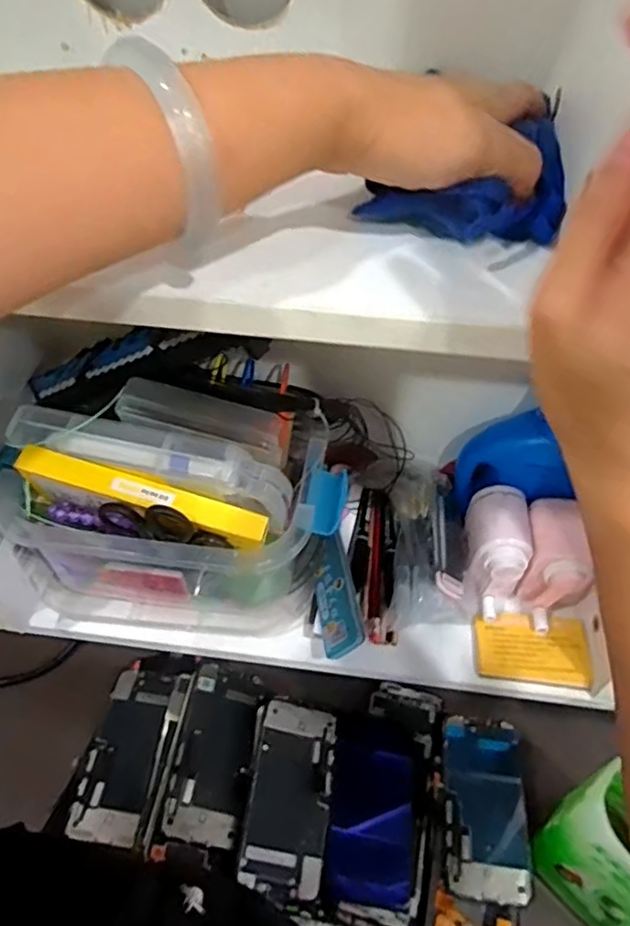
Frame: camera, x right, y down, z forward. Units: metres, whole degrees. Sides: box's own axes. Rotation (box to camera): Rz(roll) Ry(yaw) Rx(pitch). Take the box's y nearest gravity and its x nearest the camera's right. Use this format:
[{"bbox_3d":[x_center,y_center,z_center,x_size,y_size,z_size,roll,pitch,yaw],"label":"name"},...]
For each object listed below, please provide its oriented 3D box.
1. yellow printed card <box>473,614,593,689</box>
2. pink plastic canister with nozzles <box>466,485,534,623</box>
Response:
[{"bbox_3d":[0.182,0.156,0.510,0.091,0.010,0.056,6,49,4],"label":"yellow printed card"},{"bbox_3d":[0.154,0.076,0.519,0.047,0.082,0.088,6,49,4],"label":"pink plastic canister with nozzles"}]

